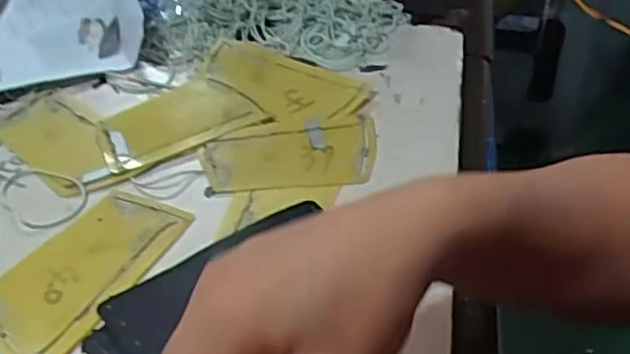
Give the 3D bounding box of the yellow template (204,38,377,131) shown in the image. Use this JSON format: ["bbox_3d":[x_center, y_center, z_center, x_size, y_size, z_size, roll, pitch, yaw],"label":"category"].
[{"bbox_3d":[-0.024,-0.071,0.481,0.123,0.006,0.078,24,48,12],"label":"yellow template"}]

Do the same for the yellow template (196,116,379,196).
[{"bbox_3d":[-0.014,-0.014,0.422,0.115,0.009,0.060,-3,42,-10],"label":"yellow template"}]

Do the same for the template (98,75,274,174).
[{"bbox_3d":[-0.099,-0.041,0.449,0.107,0.011,0.072,-25,53,-23],"label":"template"}]

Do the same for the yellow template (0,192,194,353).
[{"bbox_3d":[-0.126,0.050,0.350,0.064,0.004,0.120,25,45,21],"label":"yellow template"}]

